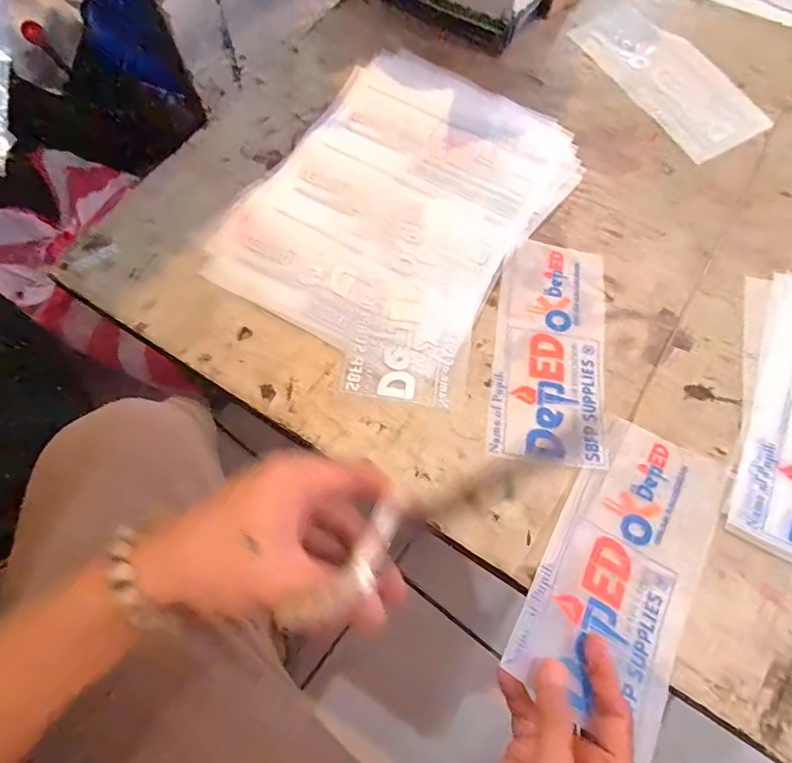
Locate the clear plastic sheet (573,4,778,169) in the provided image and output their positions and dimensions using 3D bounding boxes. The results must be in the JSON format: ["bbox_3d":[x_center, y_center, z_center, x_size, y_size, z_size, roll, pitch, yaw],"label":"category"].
[{"bbox_3d":[0.327,-0.368,0.622,0.121,0.007,0.246,-26,69,-10],"label":"clear plastic sheet"}]

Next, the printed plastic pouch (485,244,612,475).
[{"bbox_3d":[0.148,-0.035,0.487,0.102,0.008,0.228,9,67,5],"label":"printed plastic pouch"}]

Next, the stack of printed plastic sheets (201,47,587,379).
[{"bbox_3d":[0.010,-0.201,0.552,0.276,0.015,0.379,28,70,12],"label":"stack of printed plastic sheets"}]

